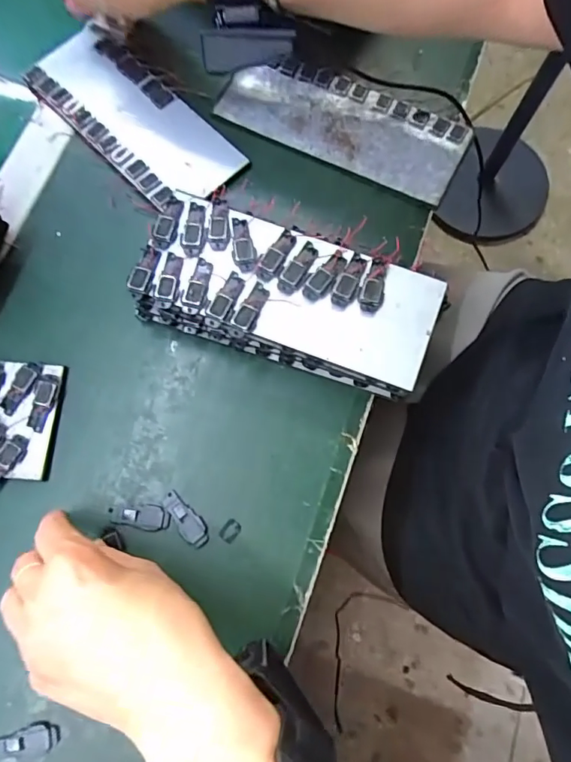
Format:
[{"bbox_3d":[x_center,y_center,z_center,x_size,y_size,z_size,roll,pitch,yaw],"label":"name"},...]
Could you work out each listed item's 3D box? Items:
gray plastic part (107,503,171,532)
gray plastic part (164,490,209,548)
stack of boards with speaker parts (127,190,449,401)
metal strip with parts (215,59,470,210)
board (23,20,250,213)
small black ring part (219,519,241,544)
[{"bbox_3d":[-0.097,0.090,0.332,0.041,0.004,0.016,5,75,1],"label":"gray plastic part"},{"bbox_3d":[-0.067,0.092,0.332,0.040,0.004,0.015,44,79,10],"label":"gray plastic part"},{"bbox_3d":[0.000,-0.056,0.350,0.200,0.042,0.087,19,76,5],"label":"stack of boards with speaker parts"},{"bbox_3d":[0.047,-0.214,0.411,0.199,0.011,0.079,26,76,6],"label":"metal strip with parts"},{"bbox_3d":[-0.124,-0.216,0.408,0.084,0.017,0.199,-42,79,-11],"label":"board"},{"bbox_3d":[-0.037,0.099,0.331,0.011,0.004,0.015,34,77,8],"label":"small black ring part"}]

